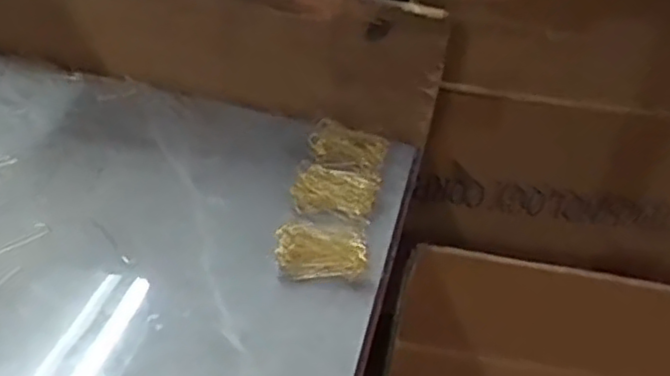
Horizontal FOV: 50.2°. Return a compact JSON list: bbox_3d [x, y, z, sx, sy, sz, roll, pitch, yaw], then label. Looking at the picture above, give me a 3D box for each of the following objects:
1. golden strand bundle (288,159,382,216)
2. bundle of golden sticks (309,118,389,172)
[{"bbox_3d":[0.000,0.000,0.628,0.073,0.009,0.058,9,40,3],"label":"golden strand bundle"},{"bbox_3d":[0.012,-0.039,0.674,0.070,0.009,0.055,18,41,13],"label":"bundle of golden sticks"}]

